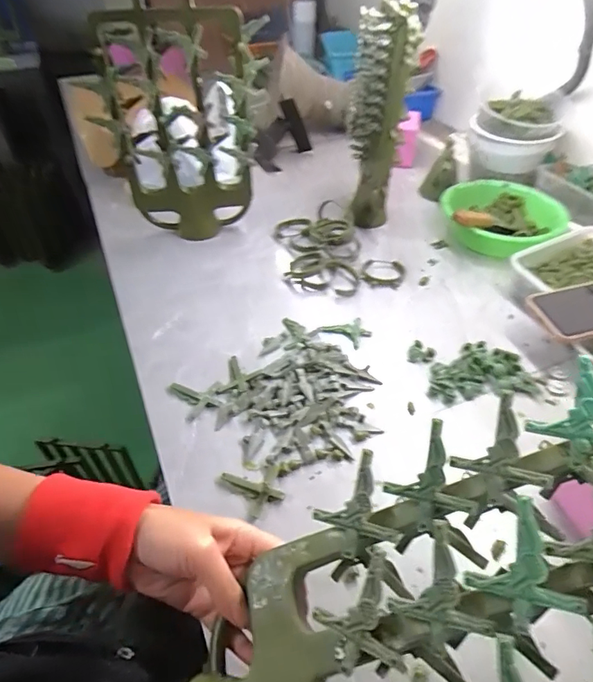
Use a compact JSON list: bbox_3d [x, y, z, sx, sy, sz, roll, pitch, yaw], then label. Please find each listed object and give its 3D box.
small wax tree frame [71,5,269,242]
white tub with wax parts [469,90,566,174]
[{"bbox_3d":[-0.179,-0.335,0.733,0.256,0.325,0.094,-6,45,-5],"label":"small wax tree frame"},{"bbox_3d":[0.439,-0.407,0.898,0.164,0.112,0.135,-6,45,-5],"label":"white tub with wax parts"}]

